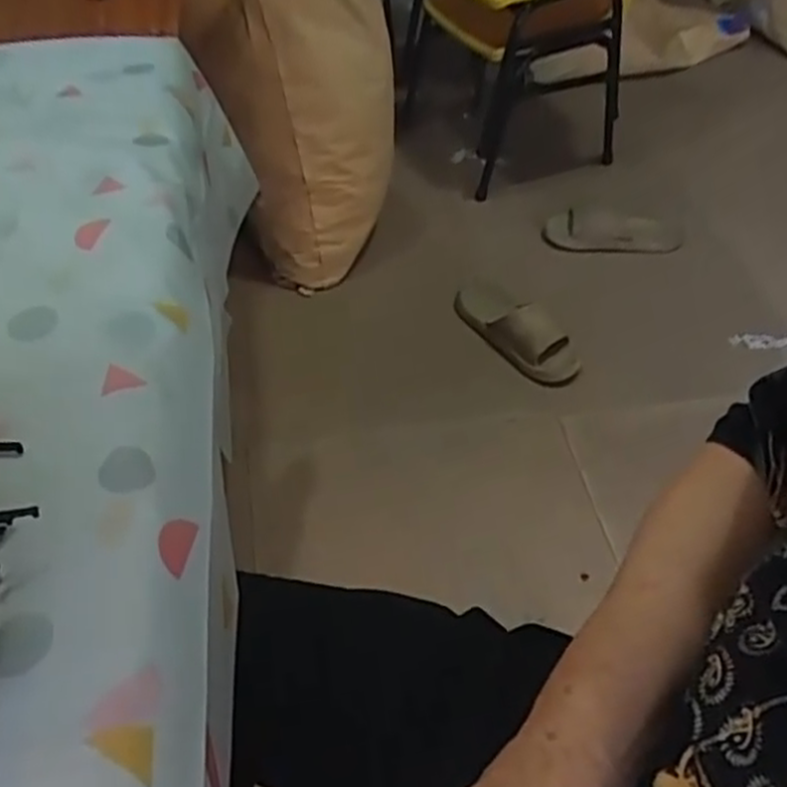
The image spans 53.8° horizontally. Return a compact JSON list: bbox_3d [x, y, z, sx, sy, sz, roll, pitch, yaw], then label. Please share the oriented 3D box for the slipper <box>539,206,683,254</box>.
[{"bbox_3d":[0.443,-0.321,1.540,0.276,0.063,0.090,3,47,2],"label":"slipper"}]

